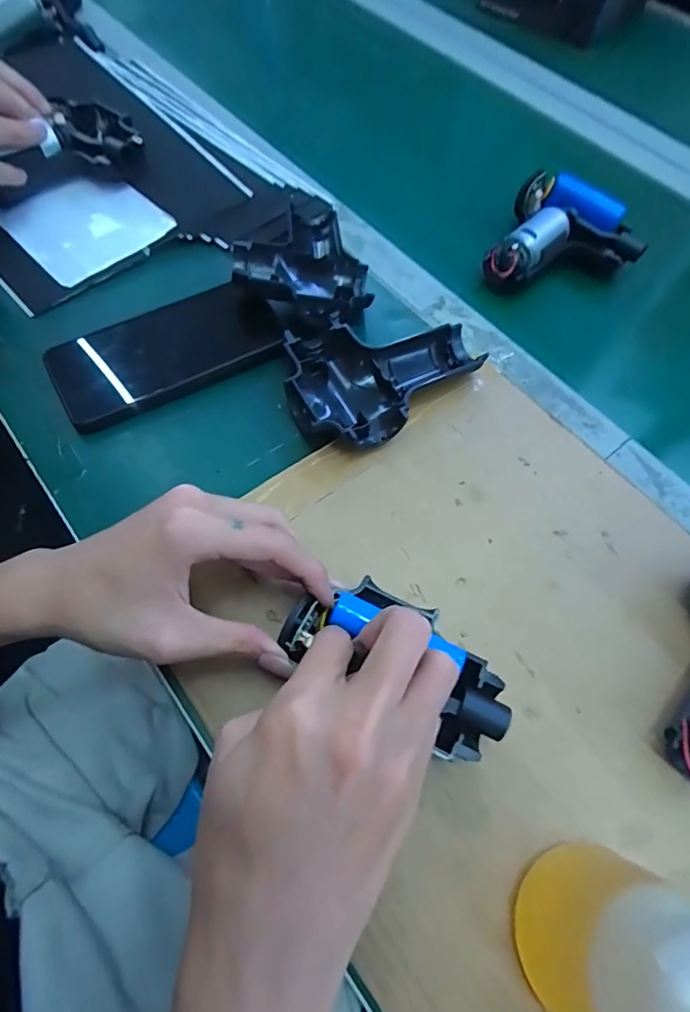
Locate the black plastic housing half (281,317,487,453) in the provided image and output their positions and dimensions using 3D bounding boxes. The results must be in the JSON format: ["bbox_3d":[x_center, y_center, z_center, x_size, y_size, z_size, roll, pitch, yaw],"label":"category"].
[{"bbox_3d":[0.019,-0.097,0.352,0.134,0.025,0.099,-36,70,-20],"label":"black plastic housing half"}]

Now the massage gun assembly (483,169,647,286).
[{"bbox_3d":[0.176,-0.241,0.432,0.126,0.037,0.096,-14,64,-11],"label":"massage gun assembly"}]

